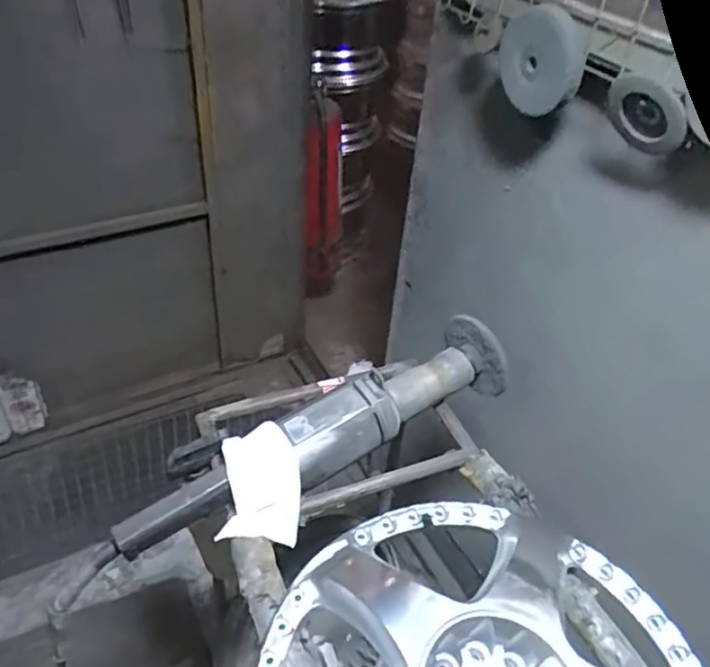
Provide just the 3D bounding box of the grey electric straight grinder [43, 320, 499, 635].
[{"bbox_3d":[-0.063,0.133,0.766,0.605,0.122,0.097,-19,46,-27],"label":"grey electric straight grinder"}]

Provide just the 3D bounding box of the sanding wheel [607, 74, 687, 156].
[{"bbox_3d":[0.312,-0.232,0.662,0.088,0.076,0.033,31,46,27],"label":"sanding wheel"}]

